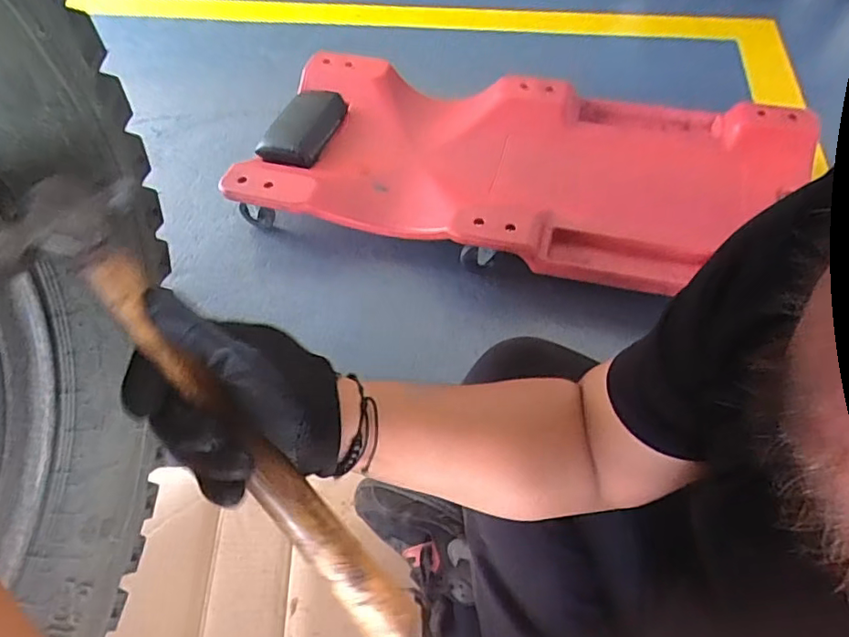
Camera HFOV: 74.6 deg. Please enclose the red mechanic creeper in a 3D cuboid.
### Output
[{"bbox_3d":[0.184,-0.286,1.007,0.955,0.101,0.447,11,55,10],"label":"red mechanic creeper"}]

